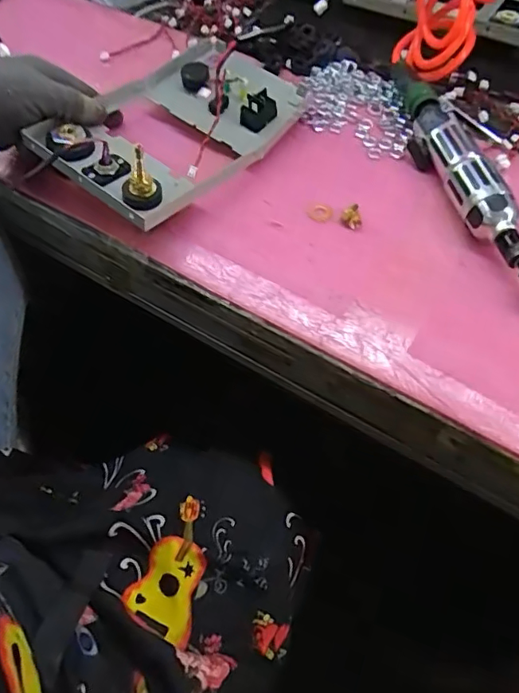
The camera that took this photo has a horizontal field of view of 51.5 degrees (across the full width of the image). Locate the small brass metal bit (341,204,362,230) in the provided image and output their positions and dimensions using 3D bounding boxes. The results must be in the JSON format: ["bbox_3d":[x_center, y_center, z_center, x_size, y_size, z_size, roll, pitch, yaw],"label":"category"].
[{"bbox_3d":[0.077,-0.107,0.449,0.014,0.011,0.018,-13,59,-8],"label":"small brass metal bit"}]

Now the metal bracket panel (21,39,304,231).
[{"bbox_3d":[-0.085,-0.210,0.489,0.176,0.046,0.231,32,63,19],"label":"metal bracket panel"}]

